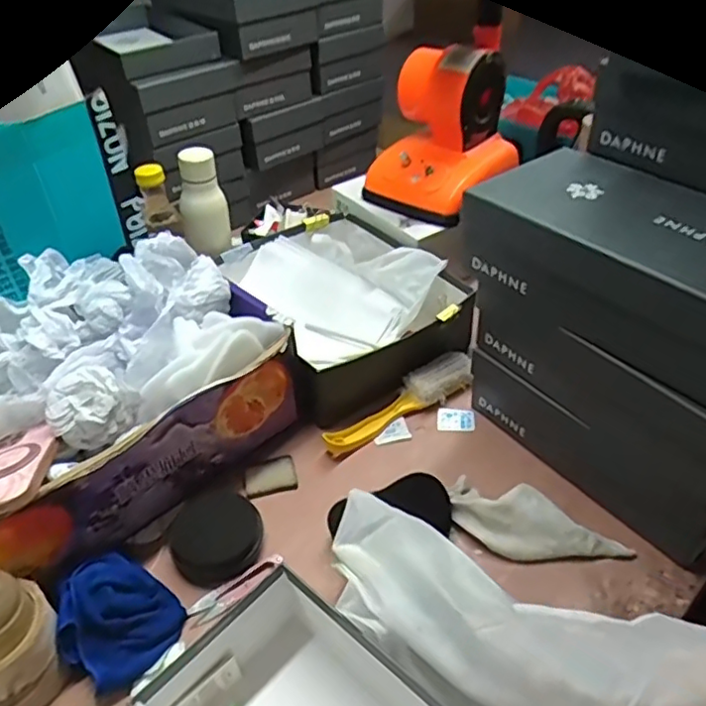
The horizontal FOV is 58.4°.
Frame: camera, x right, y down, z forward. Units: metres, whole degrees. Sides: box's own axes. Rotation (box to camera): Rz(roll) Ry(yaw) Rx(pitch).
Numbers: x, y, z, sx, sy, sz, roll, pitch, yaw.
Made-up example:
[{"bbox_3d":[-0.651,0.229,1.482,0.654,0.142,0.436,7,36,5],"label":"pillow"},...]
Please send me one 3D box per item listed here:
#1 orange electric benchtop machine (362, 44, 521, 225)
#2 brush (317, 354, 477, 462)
[{"bbox_3d":[0.128,-0.329,0.944,0.180,0.202,0.154,25,47,28],"label":"orange electric benchtop machine"},{"bbox_3d":[0.057,0.062,0.785,0.217,0.045,0.054,-22,44,-22],"label":"brush"}]

